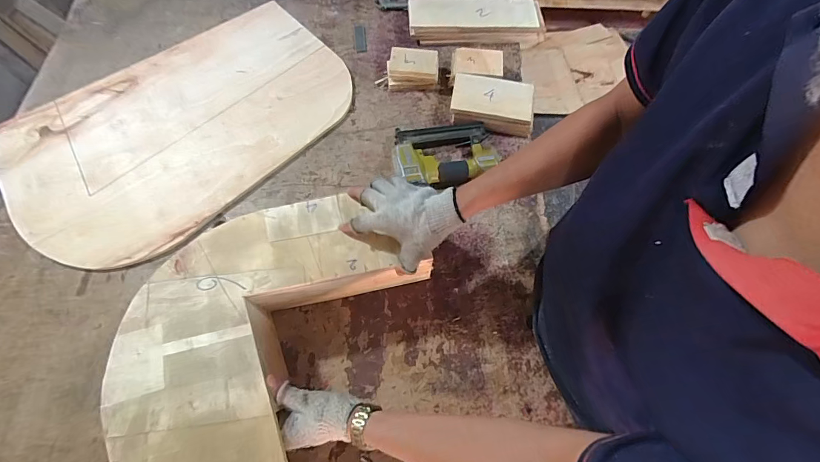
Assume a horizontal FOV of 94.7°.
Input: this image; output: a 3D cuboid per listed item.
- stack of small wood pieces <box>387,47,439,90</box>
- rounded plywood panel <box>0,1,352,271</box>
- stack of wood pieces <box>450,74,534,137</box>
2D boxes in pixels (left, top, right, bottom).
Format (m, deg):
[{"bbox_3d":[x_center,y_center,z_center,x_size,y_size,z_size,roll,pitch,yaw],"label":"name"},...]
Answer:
[{"bbox_3d":[0.006,-0.352,0.823,0.111,0.053,0.073,-3,67,-4],"label":"stack of small wood pieces"},{"bbox_3d":[-0.459,-0.218,0.778,0.663,0.015,0.447,-34,71,-15],"label":"rounded plywood panel"},{"bbox_3d":[0.172,-0.265,0.794,0.169,0.050,0.110,10,66,2],"label":"stack of wood pieces"}]

